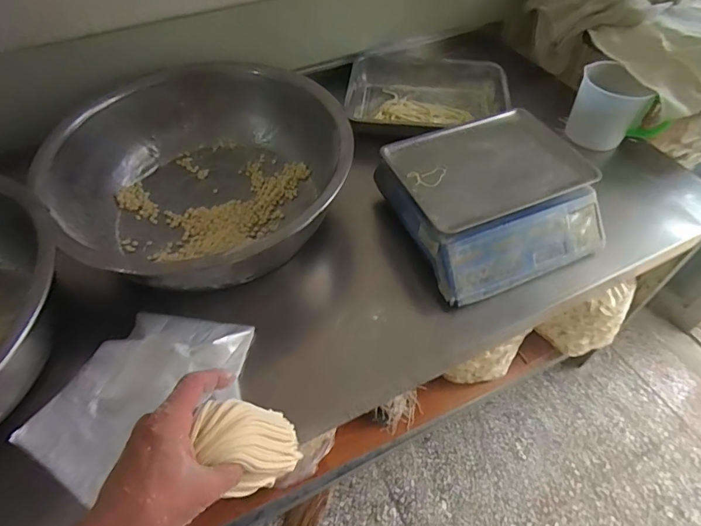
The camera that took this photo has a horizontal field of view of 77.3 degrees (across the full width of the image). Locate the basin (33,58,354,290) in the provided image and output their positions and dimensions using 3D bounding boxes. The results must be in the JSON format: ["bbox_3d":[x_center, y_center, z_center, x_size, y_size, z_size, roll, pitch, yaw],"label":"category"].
[{"bbox_3d":[-0.275,-0.157,0.837,0.516,0.190,0.496,1,54,-1],"label":"basin"}]

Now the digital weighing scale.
[{"bbox_3d":[0.263,-0.136,0.827,0.344,0.104,0.340,-19,55,-14],"label":"digital weighing scale"}]

